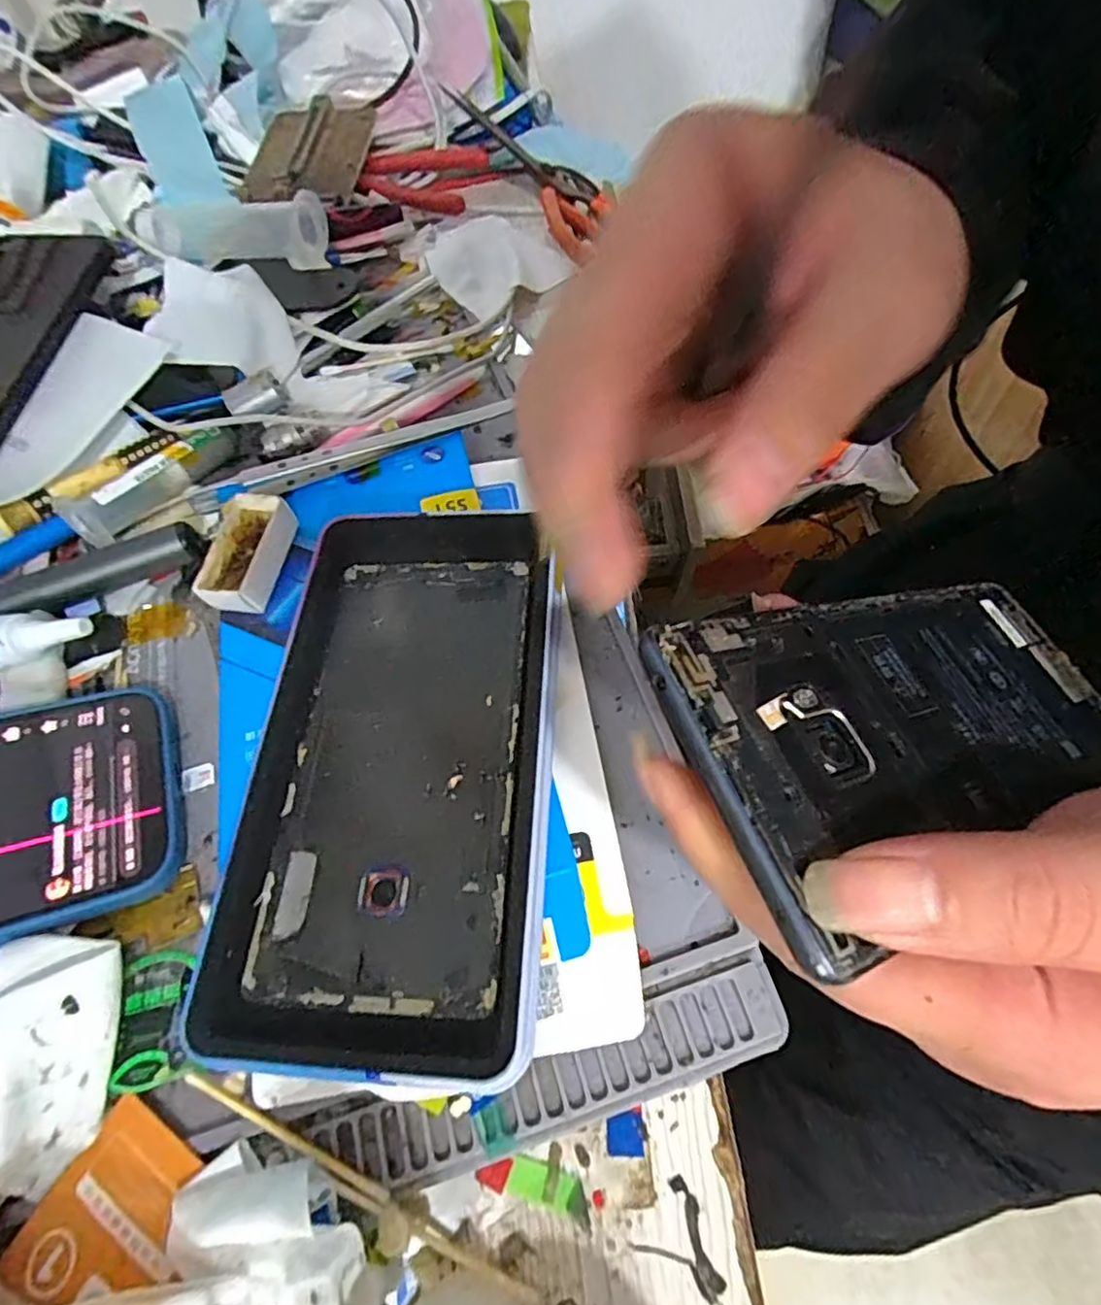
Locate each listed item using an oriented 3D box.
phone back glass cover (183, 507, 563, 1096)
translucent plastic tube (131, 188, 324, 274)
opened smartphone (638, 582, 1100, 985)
[{"bbox_3d":[-0.051,0.030,0.206,0.104,0.009,0.186,0,63,7],"label":"phone back glass cover"},{"bbox_3d":[-0.179,-0.234,0.347,0.102,0.035,0.035,-8,60,3],"label":"translucent plastic tube"},{"bbox_3d":[0.097,0.015,0.157,0.155,0.006,0.072,-7,57,-30],"label":"opened smartphone"}]

